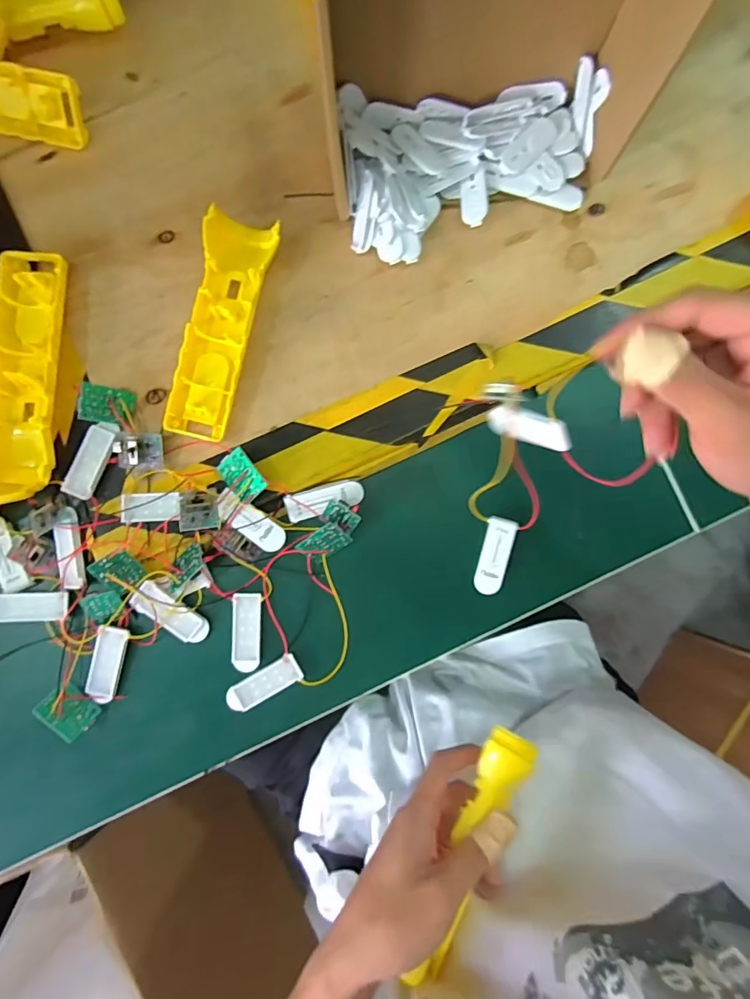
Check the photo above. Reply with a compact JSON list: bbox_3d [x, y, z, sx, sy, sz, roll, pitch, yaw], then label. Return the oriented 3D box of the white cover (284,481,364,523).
[{"bbox_3d":[-0.037,0.000,0.359,0.058,0.011,0.021,-16,90,-3],"label":"white cover"}]

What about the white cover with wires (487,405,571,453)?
[{"bbox_3d":[0.096,-0.046,0.303,0.056,0.012,0.017,28,88,35],"label":"white cover with wires"}]

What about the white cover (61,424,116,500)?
[{"bbox_3d":[-0.204,-0.027,0.341,0.022,0.006,0.052,21,88,-2],"label":"white cover"}]

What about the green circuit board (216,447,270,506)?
[{"bbox_3d":[-0.095,-0.017,0.343,0.026,0.008,0.034,-41,86,13],"label":"green circuit board"}]

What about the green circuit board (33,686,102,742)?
[{"bbox_3d":[-0.217,0.151,0.340,0.035,0.008,0.028,49,55,-10],"label":"green circuit board"}]

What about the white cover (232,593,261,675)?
[{"bbox_3d":[-0.096,0.100,0.358,0.022,0.004,0.057,0,89,-3],"label":"white cover"}]

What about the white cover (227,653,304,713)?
[{"bbox_3d":[-0.082,0.139,0.358,0.057,0.006,0.022,-31,91,-3],"label":"white cover"}]

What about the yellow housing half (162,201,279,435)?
[{"bbox_3d":[-0.110,-0.123,0.347,0.047,0.023,0.159,12,89,-2],"label":"yellow housing half"}]

